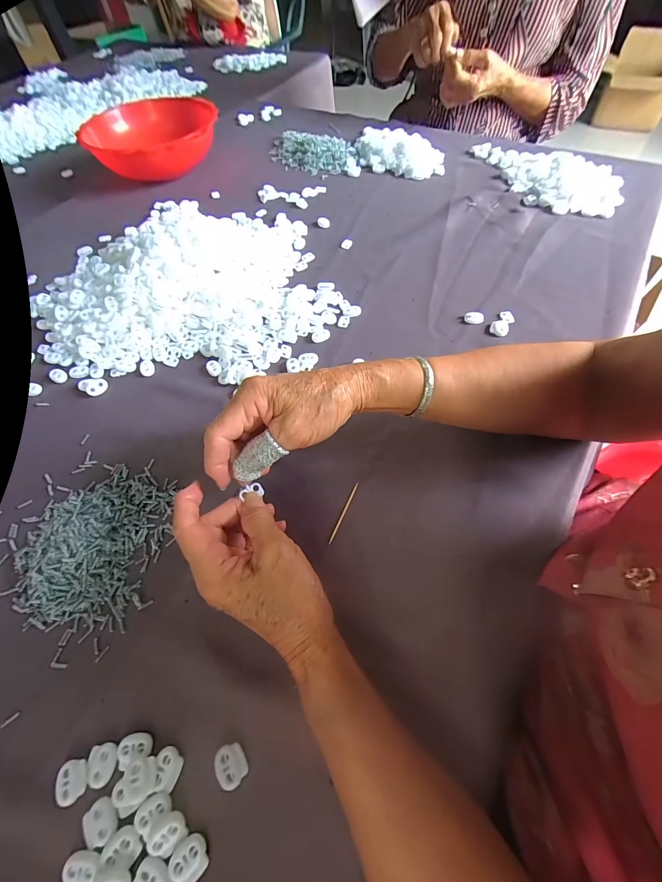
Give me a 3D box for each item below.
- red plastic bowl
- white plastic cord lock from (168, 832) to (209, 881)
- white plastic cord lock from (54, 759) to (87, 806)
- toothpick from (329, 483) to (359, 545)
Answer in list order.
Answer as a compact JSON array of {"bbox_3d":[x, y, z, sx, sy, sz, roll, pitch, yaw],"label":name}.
[{"bbox_3d":[-0.323,-0.548,0.649,0.219,0.074,0.219,-7,60,-2],"label":"red plastic bowl"},{"bbox_3d":[-0.085,0.251,0.209,0.019,0.004,0.022,39,68,22],"label":"white plastic cord lock"},{"bbox_3d":[-0.169,0.222,0.229,0.019,0.005,0.022,-22,61,-10],"label":"white plastic cord lock"},{"bbox_3d":[0.012,0.064,0.315,0.004,0.004,0.060,23,63,15],"label":"toothpick"}]

